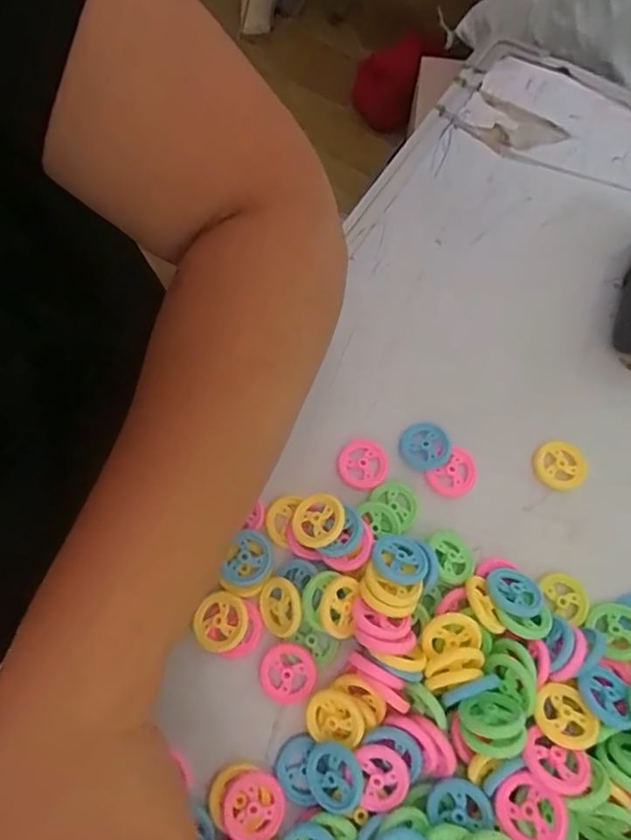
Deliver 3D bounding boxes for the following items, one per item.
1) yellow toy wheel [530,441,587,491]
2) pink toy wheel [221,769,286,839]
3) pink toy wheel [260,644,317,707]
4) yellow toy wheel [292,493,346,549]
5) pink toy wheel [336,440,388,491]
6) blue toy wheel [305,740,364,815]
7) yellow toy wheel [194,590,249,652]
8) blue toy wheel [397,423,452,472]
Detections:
[{"bbox_3d":[0.146,0.027,0.319,0.030,0.005,0.028,1,70,-2],"label":"yellow toy wheel"},{"bbox_3d":[-0.030,0.186,0.257,0.028,0.009,0.029,1,70,-2],"label":"pink toy wheel"},{"bbox_3d":[-0.014,0.132,0.276,0.028,0.006,0.028,1,70,-2],"label":"pink toy wheel"},{"bbox_3d":[0.001,0.054,0.288,0.027,0.004,0.029,-6,65,14],"label":"yellow toy wheel"},{"bbox_3d":[0.028,0.027,0.317,0.029,0.005,0.029,1,70,-2],"label":"pink toy wheel"},{"bbox_3d":[0.008,0.170,0.253,0.029,0.005,0.028,19,83,31],"label":"blue toy wheel"},{"bbox_3d":[-0.050,0.107,0.280,0.028,0.004,0.029,1,70,-2],"label":"yellow toy wheel"},{"bbox_3d":[0.065,0.016,0.317,0.027,0.007,0.029,1,70,-2],"label":"blue toy wheel"}]

